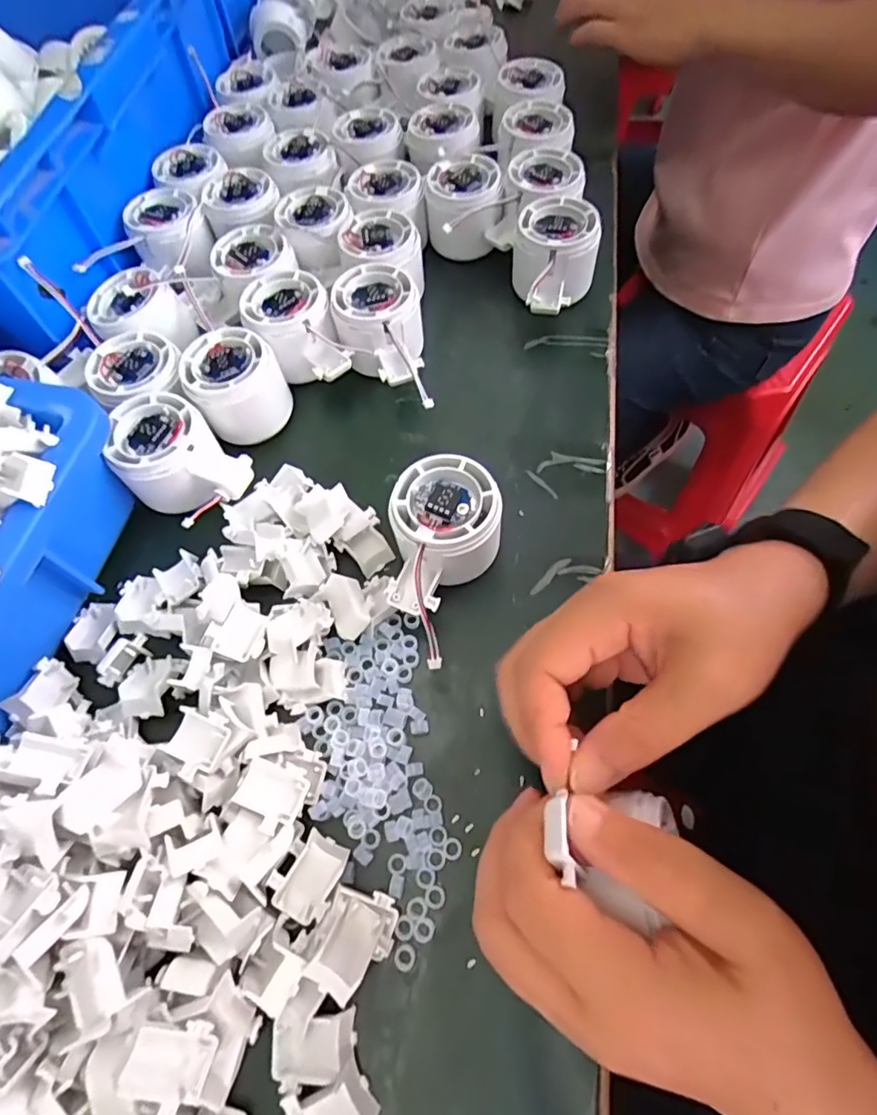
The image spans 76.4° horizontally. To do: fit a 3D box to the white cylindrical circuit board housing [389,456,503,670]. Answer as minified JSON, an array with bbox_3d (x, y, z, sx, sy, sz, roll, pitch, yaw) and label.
[{"bbox_3d":[-0.002,0.002,0.298,0.055,0.050,0.101,17,65,11],"label":"white cylindrical circuit board housing"}]

